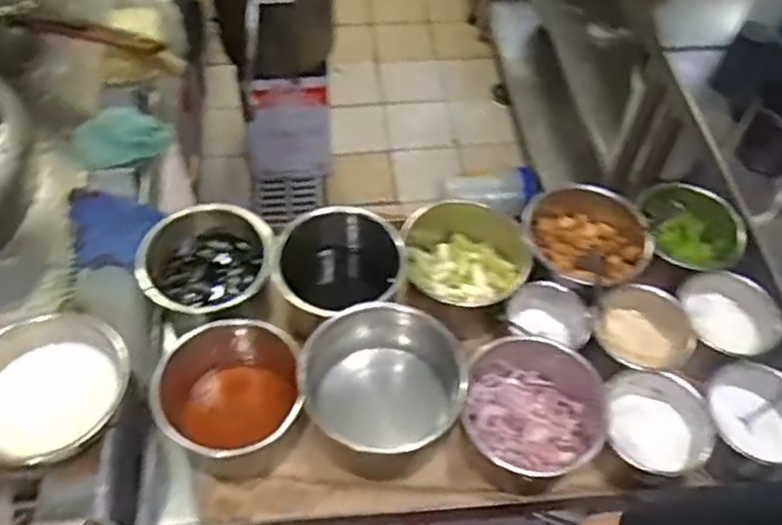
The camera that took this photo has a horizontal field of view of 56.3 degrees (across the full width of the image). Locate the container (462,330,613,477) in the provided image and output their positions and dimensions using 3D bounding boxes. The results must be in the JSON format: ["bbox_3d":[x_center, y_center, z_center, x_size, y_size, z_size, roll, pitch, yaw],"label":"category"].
[{"bbox_3d":[0.154,0.169,0.811,0.156,0.080,0.139,24,56,13],"label":"container"}]

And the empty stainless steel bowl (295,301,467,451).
[{"bbox_3d":[-0.009,0.144,0.814,0.170,0.114,0.164,1,54,-2],"label":"empty stainless steel bowl"}]

